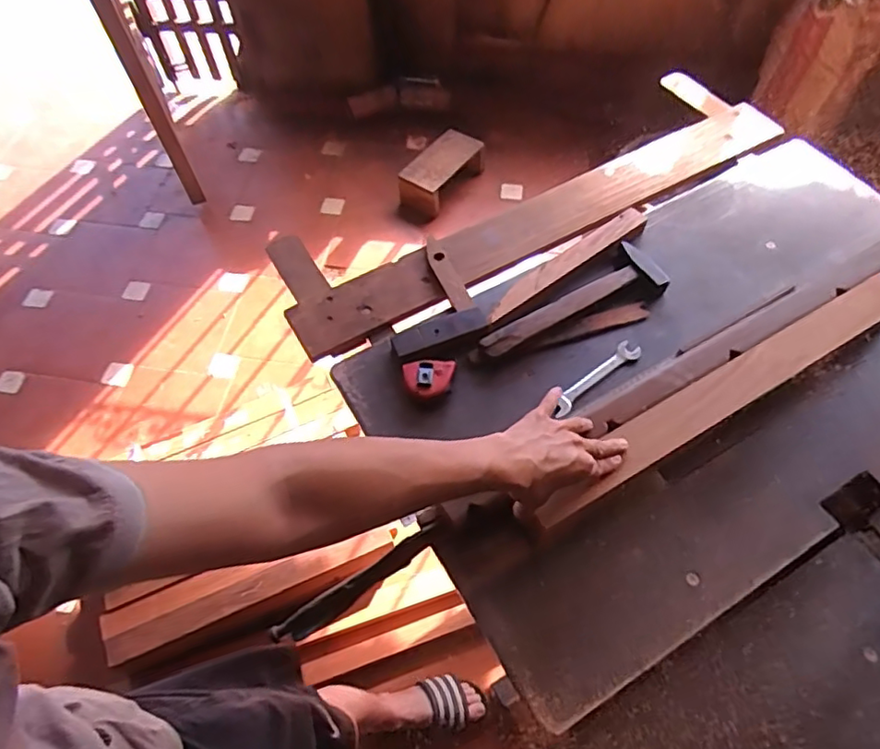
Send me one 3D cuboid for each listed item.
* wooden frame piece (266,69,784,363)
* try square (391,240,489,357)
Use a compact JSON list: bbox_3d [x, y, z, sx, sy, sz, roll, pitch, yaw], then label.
[{"bbox_3d":[0.158,-0.293,0.979,0.901,0.041,0.263,-28,60,-16],"label":"wooden frame piece"},{"bbox_3d":[-0.023,-0.108,0.840,0.126,0.033,0.172,-19,61,-9],"label":"try square"}]

